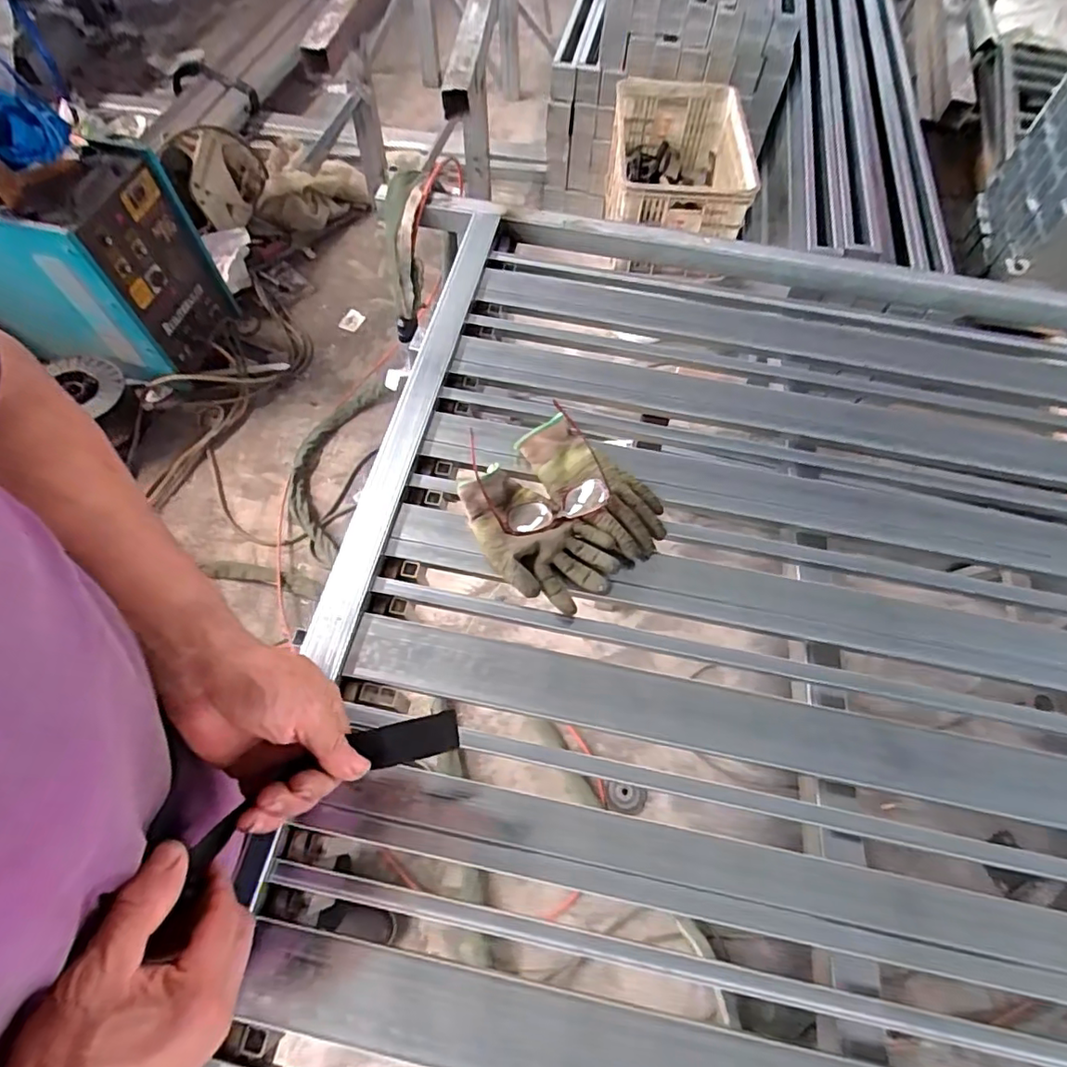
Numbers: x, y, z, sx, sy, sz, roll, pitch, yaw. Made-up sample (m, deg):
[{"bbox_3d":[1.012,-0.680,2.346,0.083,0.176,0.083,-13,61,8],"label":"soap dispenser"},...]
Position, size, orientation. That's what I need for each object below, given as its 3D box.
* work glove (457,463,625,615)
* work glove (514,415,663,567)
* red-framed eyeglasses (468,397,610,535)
[{"bbox_3d":[-0.005,0.010,0.759,0.233,0.042,0.126,38,68,16],"label":"work glove"},{"bbox_3d":[0.076,-0.065,0.787,0.238,0.056,0.119,38,68,16],"label":"work glove"},{"bbox_3d":[0.005,-0.095,0.788,0.155,0.061,0.198,-14,64,-9],"label":"red-framed eyeglasses"}]

